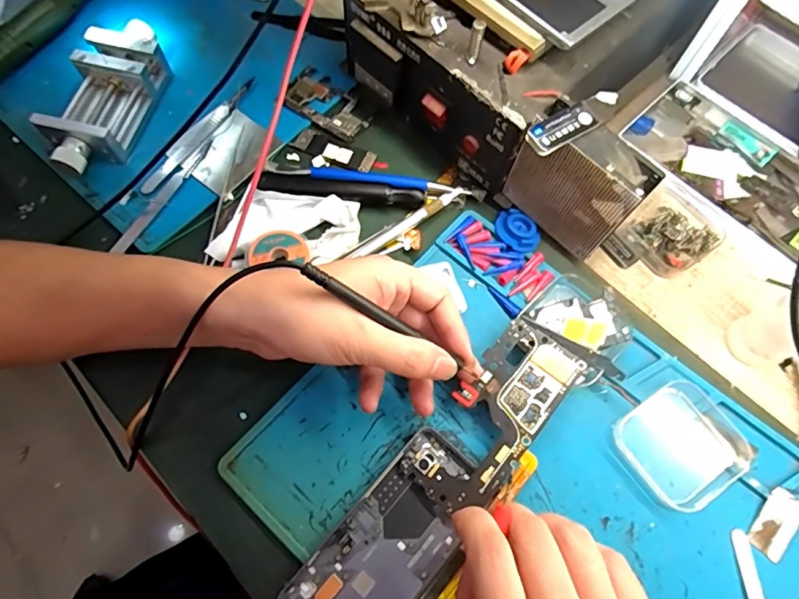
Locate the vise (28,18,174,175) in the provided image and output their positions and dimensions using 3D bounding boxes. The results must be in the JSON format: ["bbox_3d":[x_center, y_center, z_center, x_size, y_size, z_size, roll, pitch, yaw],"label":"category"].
[{"bbox_3d":[-0.227,-0.160,0.381,0.055,0.036,0.136,13,68,4],"label":"vise"}]

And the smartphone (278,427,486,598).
[{"bbox_3d":[-0.003,0.139,0.276,0.061,0.016,0.125,38,72,13],"label":"smartphone"}]

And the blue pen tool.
[{"bbox_3d":[-0.025,-0.094,0.372,0.151,0.008,0.017,9,68,2],"label":"blue pen tool"}]

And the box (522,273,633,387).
[{"bbox_3d":[0.119,0.016,0.326,0.056,0.023,0.062,-40,74,-16],"label":"box"}]

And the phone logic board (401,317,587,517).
[{"bbox_3d":[0.059,0.073,0.300,0.054,0.008,0.122,35,78,19],"label":"phone logic board"}]

